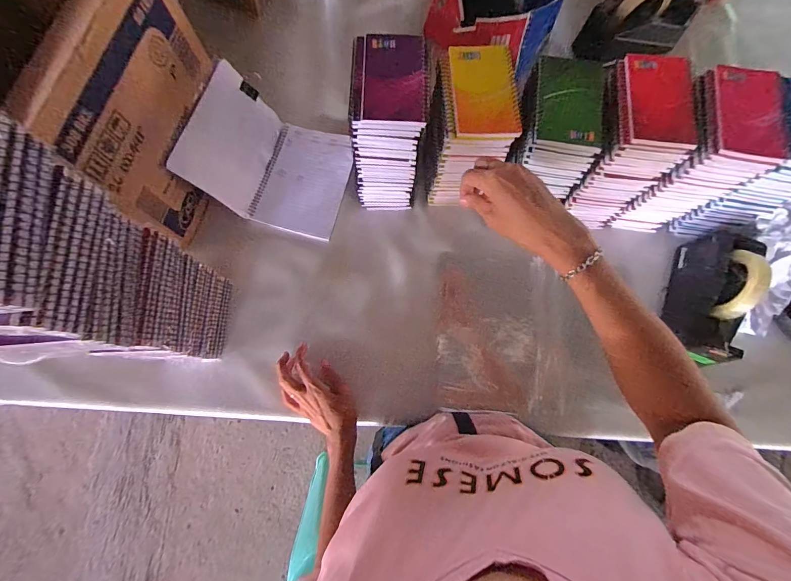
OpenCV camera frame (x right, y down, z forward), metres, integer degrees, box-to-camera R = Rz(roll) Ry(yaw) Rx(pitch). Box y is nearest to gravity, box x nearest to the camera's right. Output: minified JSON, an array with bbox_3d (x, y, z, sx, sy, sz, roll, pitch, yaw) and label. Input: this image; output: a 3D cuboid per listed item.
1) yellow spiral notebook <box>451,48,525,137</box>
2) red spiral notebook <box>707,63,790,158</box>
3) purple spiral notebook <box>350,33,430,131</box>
[{"bbox_3d":[0.116,-0.261,0.462,0.083,0.015,0.131,-2,77,-2],"label":"yellow spiral notebook"},{"bbox_3d":[0.459,-0.233,0.463,0.093,0.017,0.121,6,77,0],"label":"red spiral notebook"},{"bbox_3d":[-0.008,-0.274,0.464,0.098,0.016,0.133,3,77,0],"label":"purple spiral notebook"}]

